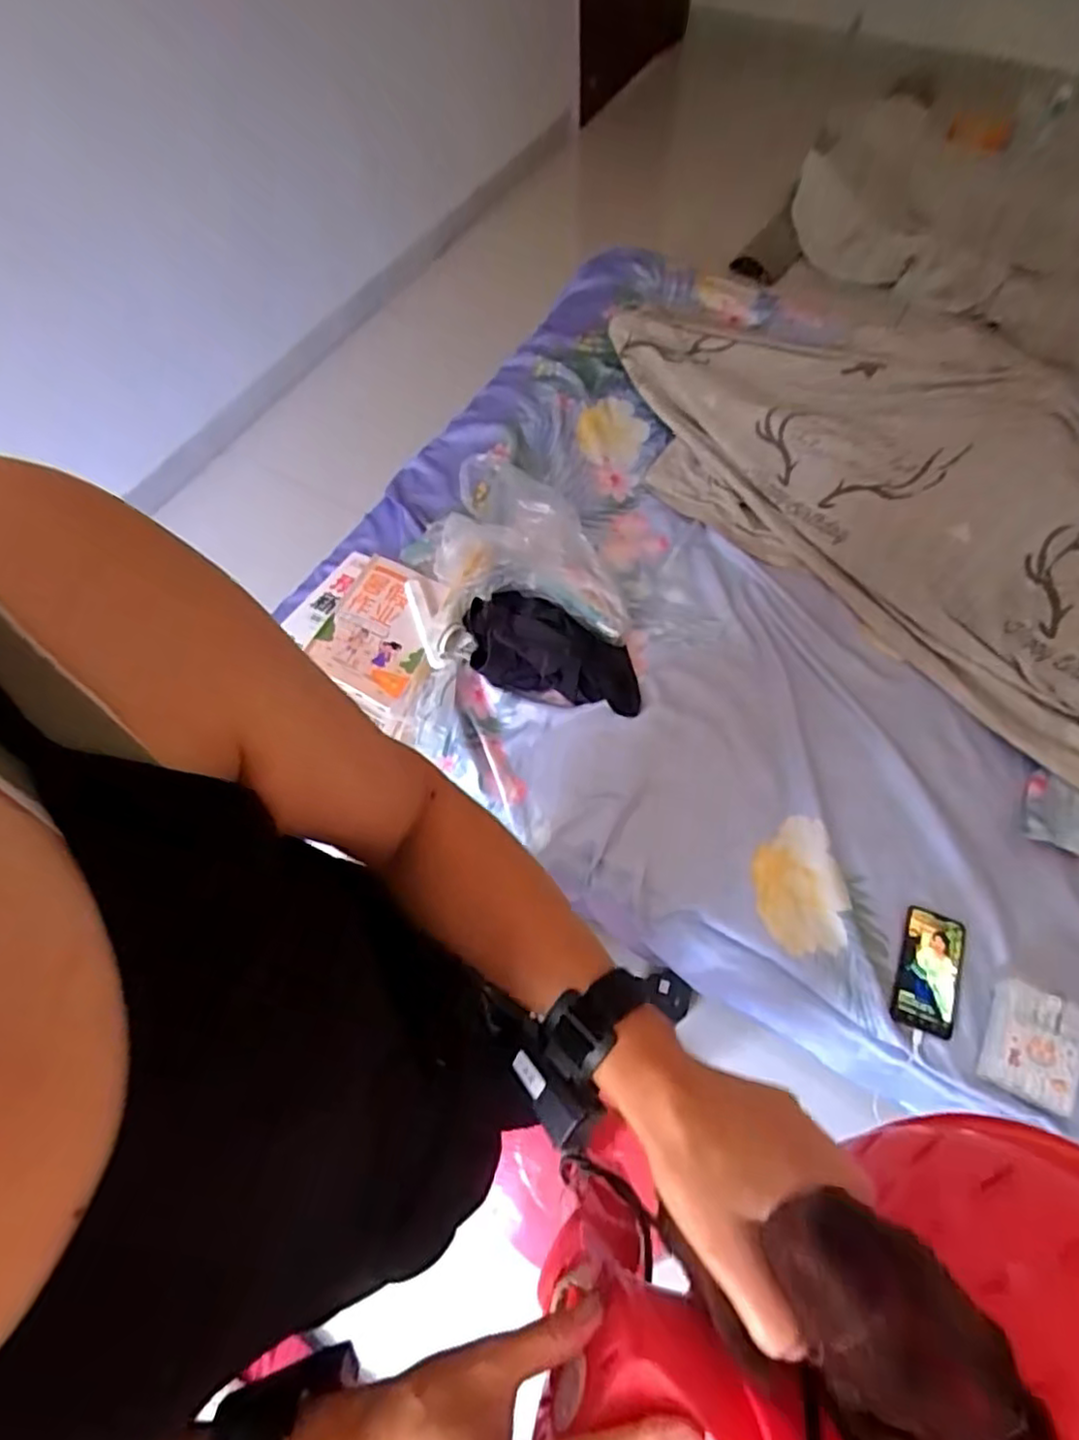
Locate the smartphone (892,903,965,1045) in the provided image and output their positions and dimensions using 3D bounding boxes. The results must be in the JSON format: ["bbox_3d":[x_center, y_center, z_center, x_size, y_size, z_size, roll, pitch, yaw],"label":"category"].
[{"bbox_3d":[0.567,0.364,0.964,0.078,0.015,0.171,20,67,11],"label":"smartphone"}]

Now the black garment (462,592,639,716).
[{"bbox_3d":[0.027,-0.118,1.247,0.345,0.057,0.168,23,67,-4],"label":"black garment"}]

